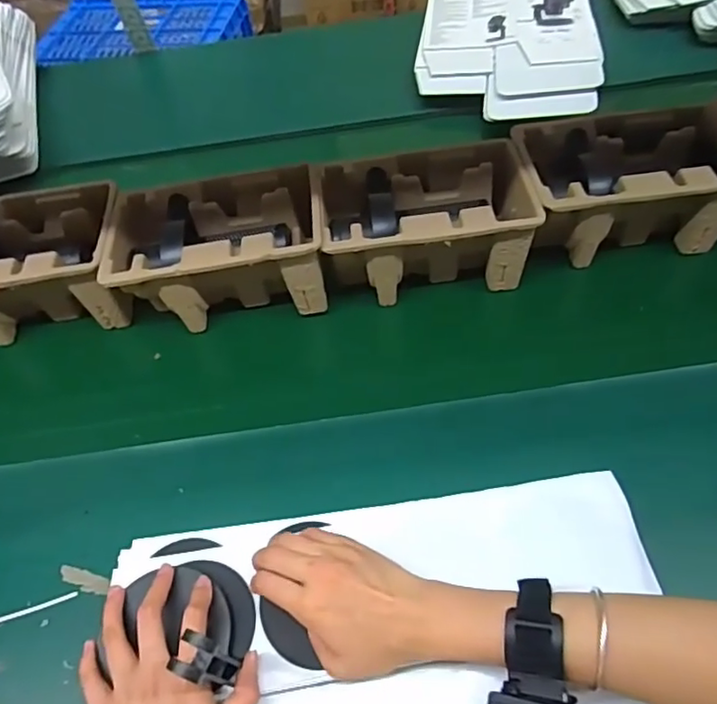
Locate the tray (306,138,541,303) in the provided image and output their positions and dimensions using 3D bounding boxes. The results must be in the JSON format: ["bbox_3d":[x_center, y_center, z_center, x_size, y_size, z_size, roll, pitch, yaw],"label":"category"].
[{"bbox_3d":[0.069,-0.140,0.640,0.223,0.102,0.145,-5,52,-1],"label":"tray"}]

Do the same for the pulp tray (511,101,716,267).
[{"bbox_3d":[0.290,-0.185,0.643,0.222,0.104,0.151,-8,52,-3],"label":"pulp tray"}]

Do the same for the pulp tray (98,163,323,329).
[{"bbox_3d":[-0.152,-0.113,0.636,0.224,0.100,0.146,-7,52,-3],"label":"pulp tray"}]

